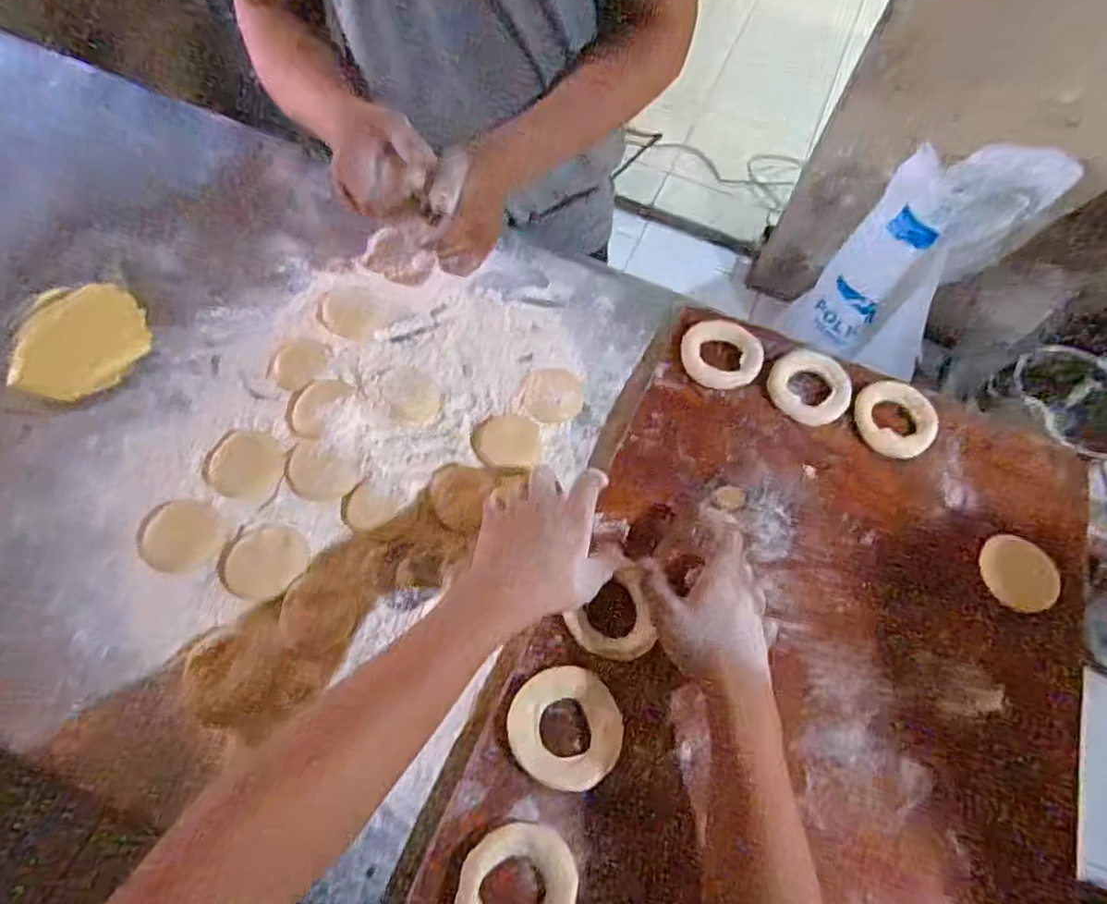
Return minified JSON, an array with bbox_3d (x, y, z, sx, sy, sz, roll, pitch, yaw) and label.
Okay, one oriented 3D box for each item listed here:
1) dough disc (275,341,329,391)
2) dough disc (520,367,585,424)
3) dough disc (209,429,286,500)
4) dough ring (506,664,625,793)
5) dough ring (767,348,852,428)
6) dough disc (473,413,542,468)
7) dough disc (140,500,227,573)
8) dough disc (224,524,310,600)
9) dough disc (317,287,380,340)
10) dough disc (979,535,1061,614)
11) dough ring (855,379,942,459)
[{"bbox_3d":[-0.249,-0.088,0.643,0.051,0.004,0.054,2,62,-4],"label":"dough disc"},{"bbox_3d":[-0.001,-0.057,0.657,0.060,0.005,0.065,2,62,-4],"label":"dough disc"},{"bbox_3d":[-0.275,0.011,0.591,0.063,0.006,0.063,2,62,-4],"label":"dough disc"},{"bbox_3d":[0.009,0.205,0.488,0.080,0.013,0.085,2,62,-4],"label":"dough ring"},{"bbox_3d":[0.256,-0.066,0.654,0.080,0.025,0.070,35,65,12],"label":"dough ring"},{"bbox_3d":[-0.044,-0.012,0.633,0.063,0.004,0.060,2,58,-3],"label":"dough disc"},{"bbox_3d":[-0.311,0.071,0.552,0.065,0.004,0.061,2,62,-4],"label":"dough disc"},{"bbox_3d":[-0.240,0.091,0.548,0.061,0.004,0.063,2,62,-4],"label":"dough disc"},{"bbox_3d":[-0.212,-0.144,0.681,0.057,0.007,0.077,-19,66,-15],"label":"dough disc"},{"bbox_3d":[0.412,0.108,0.580,0.058,0.015,0.069,25,63,8],"label":"dough disc"},{"bbox_3d":[0.333,-0.032,0.641,0.072,0.025,0.078,2,62,-4],"label":"dough ring"}]

